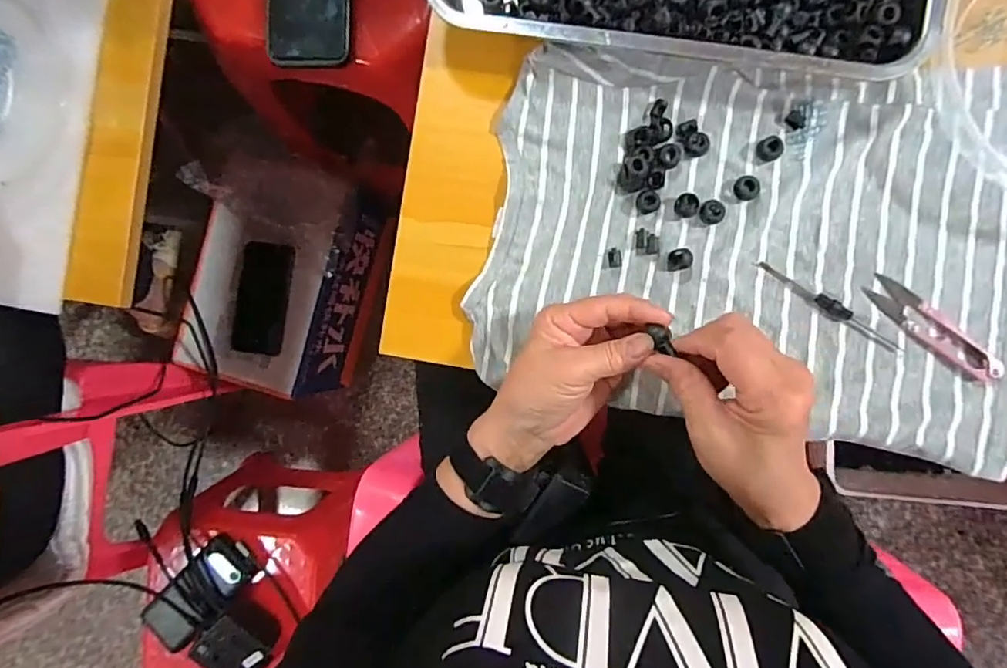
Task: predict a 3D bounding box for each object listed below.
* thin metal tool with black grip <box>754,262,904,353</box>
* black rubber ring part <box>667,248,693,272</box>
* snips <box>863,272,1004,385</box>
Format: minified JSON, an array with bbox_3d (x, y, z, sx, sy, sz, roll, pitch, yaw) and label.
[{"bbox_3d":[0.235,-0.020,0.391,0.115,0.006,0.011,36,93,5],"label":"thin metal tool with black grip"},{"bbox_3d":[0.129,-0.054,0.399,0.017,0.014,0.015,-4,89,6],"label":"black rubber ring part"},{"bbox_3d":[0.305,-0.003,0.385,0.103,0.004,0.025,40,93,5],"label":"snips"}]

